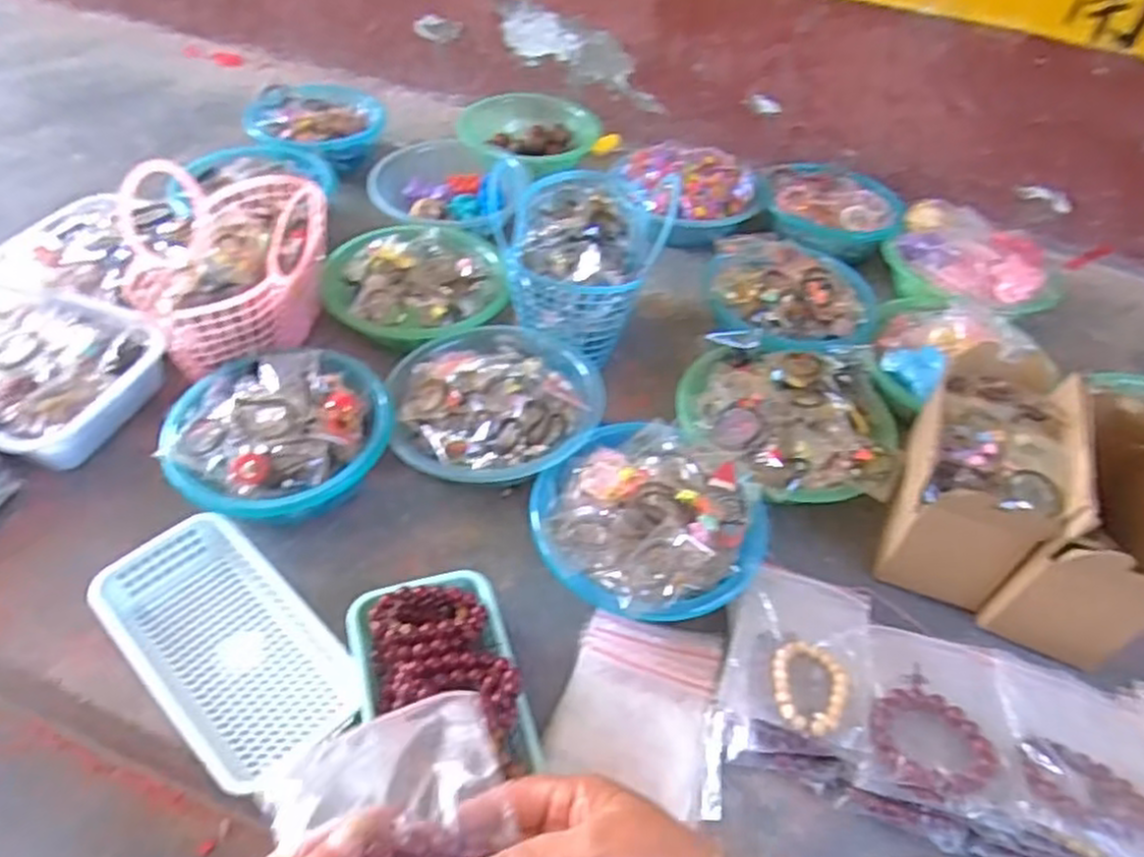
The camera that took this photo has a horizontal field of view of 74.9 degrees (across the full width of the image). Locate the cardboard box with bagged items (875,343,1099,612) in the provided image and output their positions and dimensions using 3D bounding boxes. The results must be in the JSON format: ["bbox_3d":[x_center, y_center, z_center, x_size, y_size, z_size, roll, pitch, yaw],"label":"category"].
[{"bbox_3d":[0.413,0.053,0.772,0.132,0.178,0.218,24,50,16],"label":"cardboard box with bagged items"}]

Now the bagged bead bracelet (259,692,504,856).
[{"bbox_3d":[-0.077,0.197,0.354,0.109,0.036,0.141,-15,51,-19],"label":"bagged bead bracelet"}]

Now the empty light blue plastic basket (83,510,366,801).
[{"bbox_3d":[-0.311,0.196,0.675,0.257,0.056,0.132,35,54,25],"label":"empty light blue plastic basket"}]

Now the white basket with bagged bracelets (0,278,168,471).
[{"bbox_3d":[-0.630,-0.070,0.846,0.282,0.070,0.211,17,48,10],"label":"white basket with bagged bracelets"}]

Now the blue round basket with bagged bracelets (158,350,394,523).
[{"bbox_3d":[-0.305,0.006,0.789,0.221,0.077,0.194,-12,50,-16],"label":"blue round basket with bagged bracelets"}]

